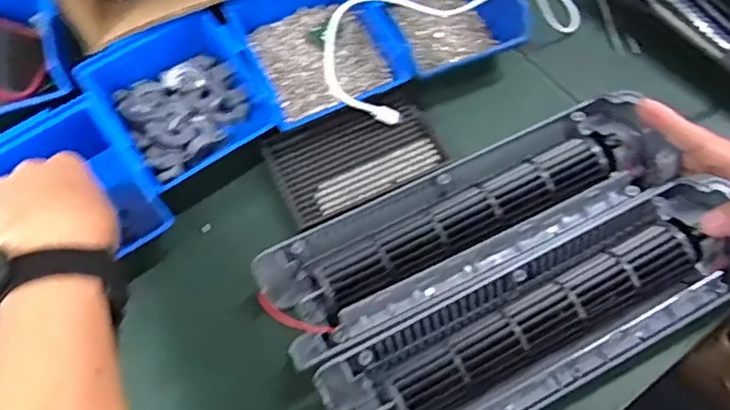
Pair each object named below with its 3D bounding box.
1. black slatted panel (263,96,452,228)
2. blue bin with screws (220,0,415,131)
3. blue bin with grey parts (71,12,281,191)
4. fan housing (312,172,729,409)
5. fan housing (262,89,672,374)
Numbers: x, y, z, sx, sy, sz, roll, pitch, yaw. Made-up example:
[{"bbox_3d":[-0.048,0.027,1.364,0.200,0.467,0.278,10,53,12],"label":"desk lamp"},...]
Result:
[{"bbox_3d":[-0.008,-0.044,0.514,0.134,0.010,0.084,-24,66,-9],"label":"black slatted panel"},{"bbox_3d":[-0.042,-0.135,0.534,0.118,0.051,0.134,-25,66,-9],"label":"blue bin with screws"},{"bbox_3d":[-0.153,-0.089,0.519,0.121,0.051,0.139,-30,67,-11],"label":"blue bin with grey parts"},{"bbox_3d":[0.119,0.078,0.425,0.299,0.048,0.098,-27,66,-8],"label":"fan housing"},{"bbox_3d":[0.075,0.014,0.461,0.304,0.054,0.089,-25,66,-8],"label":"fan housing"}]

